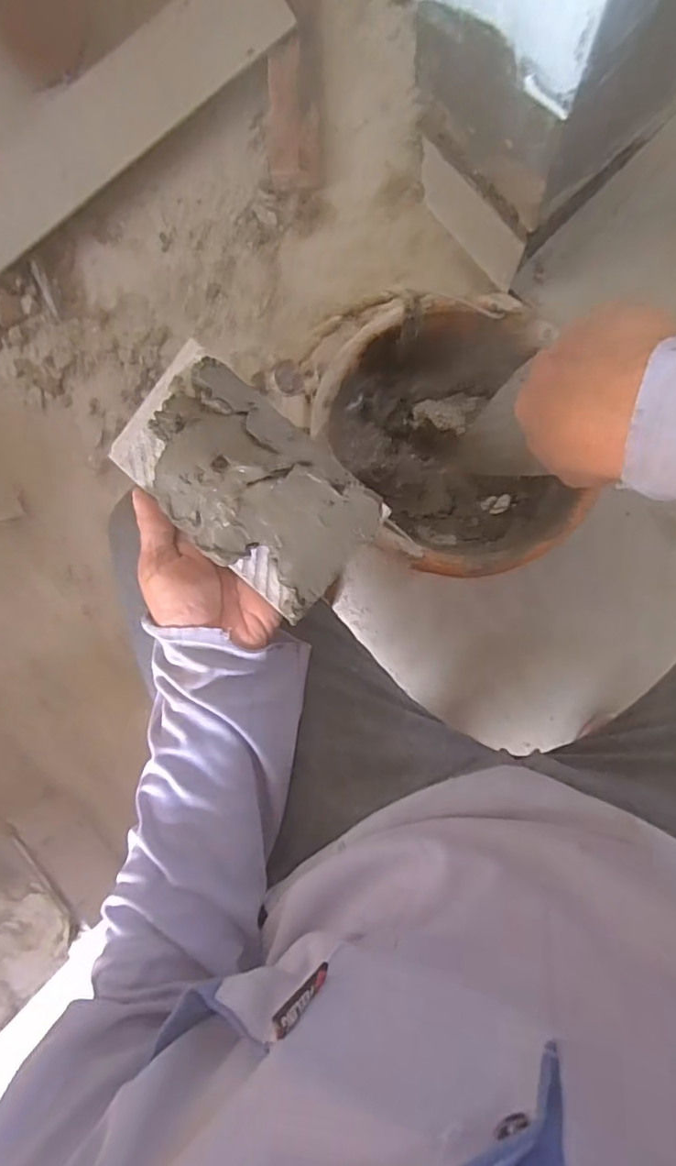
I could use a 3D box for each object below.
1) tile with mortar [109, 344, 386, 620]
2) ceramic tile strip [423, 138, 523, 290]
[{"bbox_3d":[-0.060,-0.063,0.336,0.161,0.051,0.088,42,92,9],"label":"tile with mortar"},{"bbox_3d":[0.147,-0.402,0.637,0.013,0.098,0.157,-38,85,5],"label":"ceramic tile strip"}]

